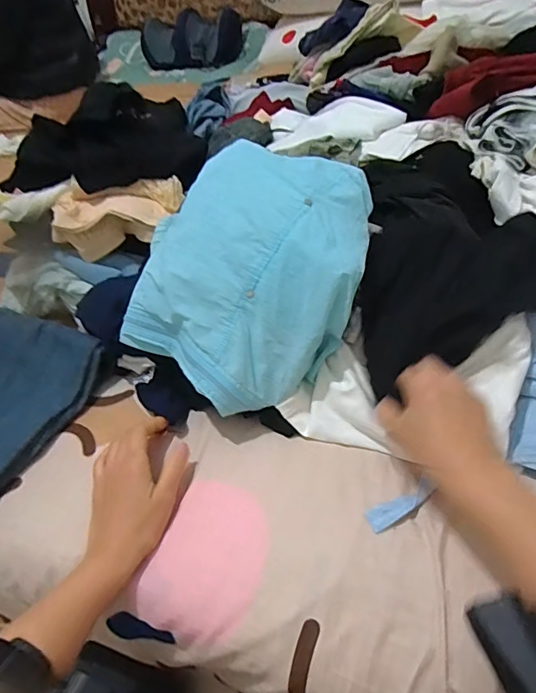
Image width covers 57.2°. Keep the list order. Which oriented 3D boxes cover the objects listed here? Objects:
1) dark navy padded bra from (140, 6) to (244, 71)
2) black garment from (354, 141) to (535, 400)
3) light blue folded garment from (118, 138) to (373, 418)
[{"bbox_3d":[-0.264,-1.051,1.678,0.335,0.146,0.174,8,44,17],"label":"dark navy padded bra"},{"bbox_3d":[0.197,-0.117,0.560,0.190,0.087,0.343,-2,42,6],"label":"black garment"},{"bbox_3d":[-0.021,-0.080,0.519,0.229,0.065,0.284,18,85,14],"label":"light blue folded garment"}]

